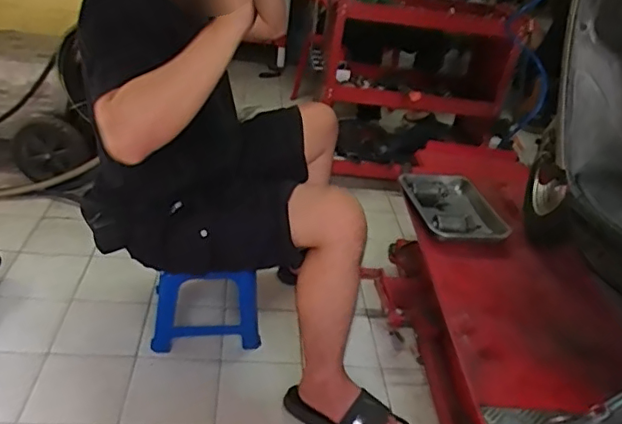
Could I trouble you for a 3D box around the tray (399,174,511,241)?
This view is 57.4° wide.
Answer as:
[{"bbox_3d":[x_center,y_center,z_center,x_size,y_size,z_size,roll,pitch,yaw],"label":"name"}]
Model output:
[{"bbox_3d":[0.373,-0.019,1.486,0.236,0.046,0.309,2,30,-11],"label":"tray"}]

